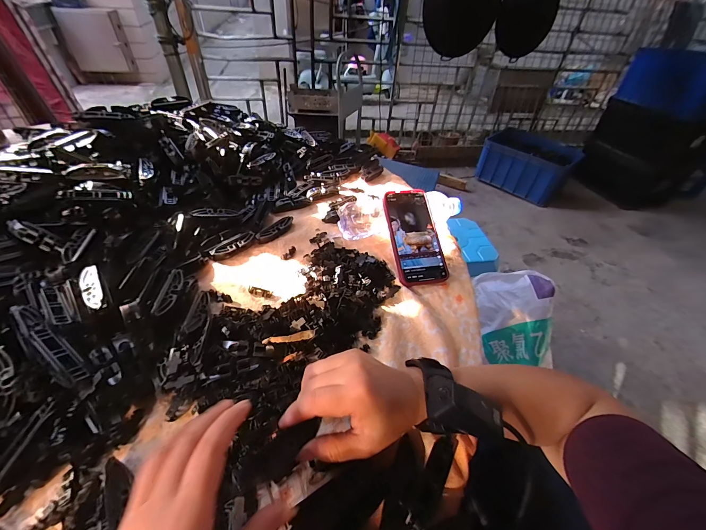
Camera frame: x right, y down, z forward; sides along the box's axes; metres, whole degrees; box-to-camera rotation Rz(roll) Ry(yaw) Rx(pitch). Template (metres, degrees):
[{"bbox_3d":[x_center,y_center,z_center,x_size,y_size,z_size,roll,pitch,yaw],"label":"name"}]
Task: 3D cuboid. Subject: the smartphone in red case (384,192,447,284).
[{"bbox_3d":[0.097,-0.047,0.478,0.077,0.011,0.159,-5,70,-12],"label":"smartphone in red case"}]

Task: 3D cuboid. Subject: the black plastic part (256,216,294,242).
[{"bbox_3d":[-0.129,-0.062,0.512,0.019,0.019,0.077,30,50,22],"label":"black plastic part"}]

